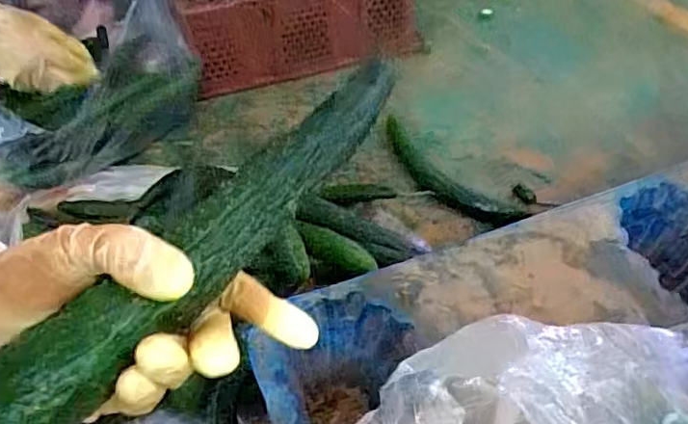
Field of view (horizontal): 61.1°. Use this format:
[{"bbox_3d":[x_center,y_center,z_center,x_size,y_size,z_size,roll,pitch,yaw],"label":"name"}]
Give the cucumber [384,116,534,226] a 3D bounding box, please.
[{"bbox_3d":[0.143,-0.049,0.887,0.083,0.043,0.267,-36,58,-27],"label":"cucumber"}]

